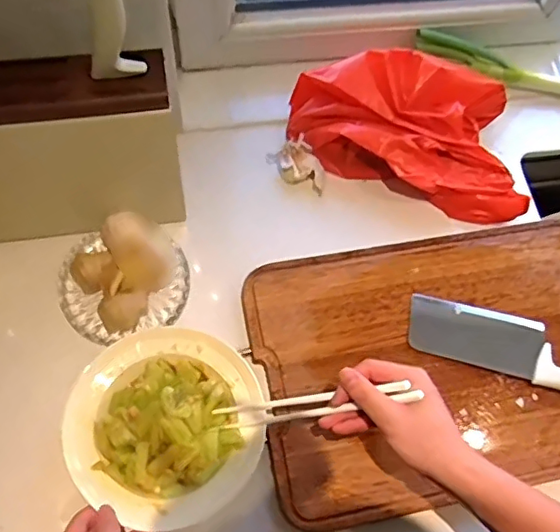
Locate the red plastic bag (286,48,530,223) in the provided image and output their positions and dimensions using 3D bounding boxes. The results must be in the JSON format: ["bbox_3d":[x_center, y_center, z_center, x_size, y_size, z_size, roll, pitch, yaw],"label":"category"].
[{"bbox_3d":[0.171,-0.175,0.737,0.317,0.105,0.149,18,68,2],"label":"red plastic bag"}]

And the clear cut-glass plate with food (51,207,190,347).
[{"bbox_3d":[-0.183,0.013,0.665,0.144,0.047,0.131,1,69,-2],"label":"clear cut-glass plate with food"}]

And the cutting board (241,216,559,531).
[{"bbox_3d":[0.193,0.101,0.656,0.431,0.018,0.294,-11,70,-6],"label":"cutting board"}]

